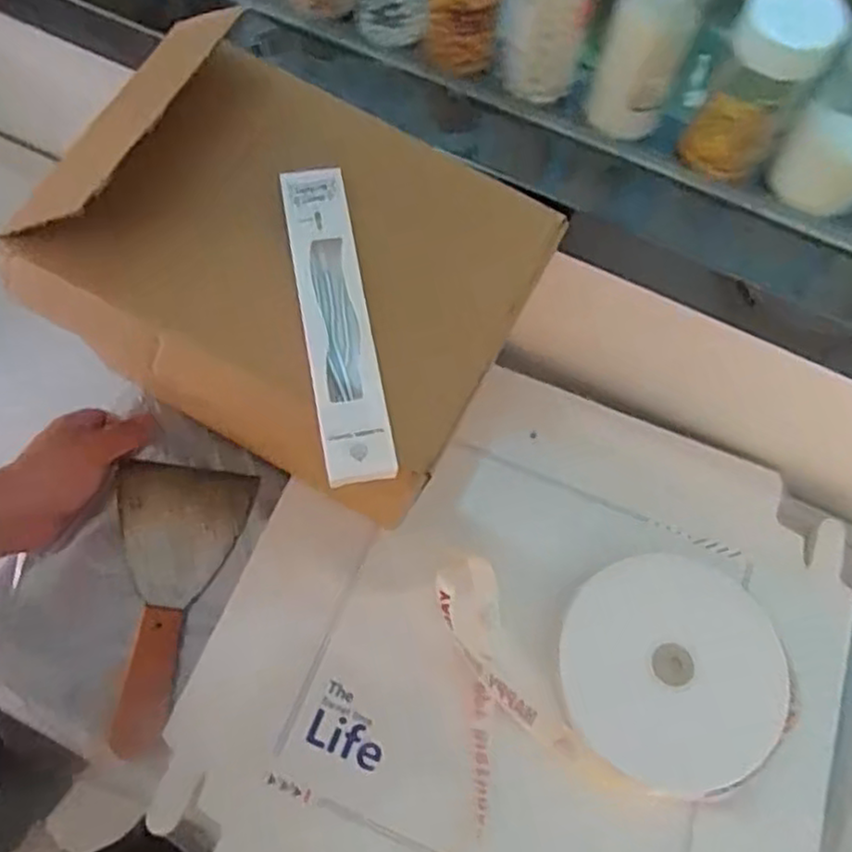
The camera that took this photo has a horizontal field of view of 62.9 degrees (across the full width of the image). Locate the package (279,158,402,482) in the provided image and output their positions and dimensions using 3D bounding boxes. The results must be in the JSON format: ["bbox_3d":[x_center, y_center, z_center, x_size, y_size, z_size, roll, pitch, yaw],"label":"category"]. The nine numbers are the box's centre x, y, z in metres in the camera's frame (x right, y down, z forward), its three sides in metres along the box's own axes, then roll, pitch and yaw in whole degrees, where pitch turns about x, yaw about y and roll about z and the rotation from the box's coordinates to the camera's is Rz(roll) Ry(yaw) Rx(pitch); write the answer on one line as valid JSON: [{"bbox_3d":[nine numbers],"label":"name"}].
[{"bbox_3d":[-0.044,-0.052,0.338,0.032,0.024,0.160,-8,71,-9],"label":"package"}]

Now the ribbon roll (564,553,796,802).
[{"bbox_3d":[0.160,0.159,0.454,0.135,0.026,0.143,1,70,-6],"label":"ribbon roll"}]

